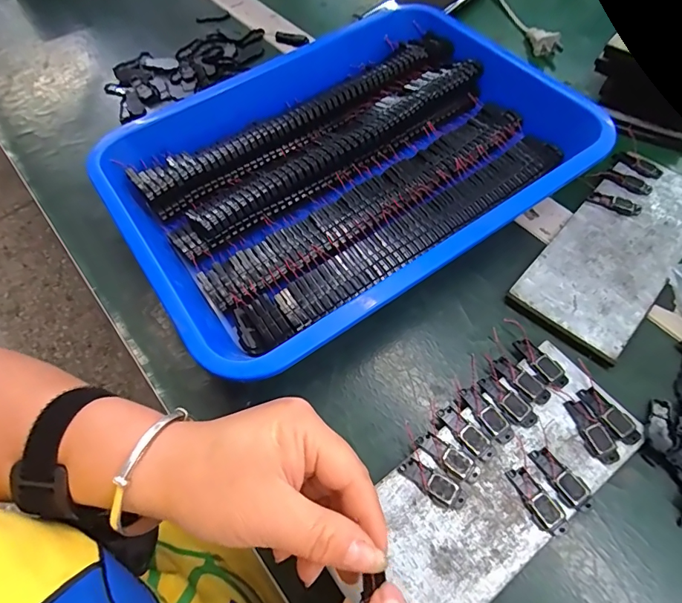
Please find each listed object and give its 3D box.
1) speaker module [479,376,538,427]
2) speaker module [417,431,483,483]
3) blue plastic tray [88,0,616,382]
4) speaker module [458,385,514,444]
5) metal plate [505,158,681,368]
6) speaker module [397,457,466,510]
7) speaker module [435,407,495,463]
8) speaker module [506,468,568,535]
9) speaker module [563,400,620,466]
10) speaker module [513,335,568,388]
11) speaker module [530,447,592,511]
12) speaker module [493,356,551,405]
[{"bbox_3d":[0.104,0.063,0.276,0.014,0.004,0.039,-37,65,-18],"label":"speaker module"},{"bbox_3d":[0.064,0.092,0.260,0.039,0.004,0.014,36,67,21],"label":"speaker module"},{"bbox_3d":[0.015,-0.120,0.368,0.377,0.048,0.262,-32,64,-16],"label":"blue plastic tray"},{"bbox_3d":[0.090,0.069,0.272,0.013,0.005,0.039,-31,63,-15],"label":"speaker module"},{"bbox_3d":[0.213,-0.045,0.334,0.080,0.006,0.196,37,68,21],"label":"metal plate"},{"bbox_3d":[0.052,0.105,0.253,0.039,0.006,0.015,29,65,18],"label":"speaker module"},{"bbox_3d":[0.076,0.080,0.267,0.013,0.005,0.039,-38,65,-18],"label":"speaker module"},{"bbox_3d":[0.110,0.112,0.247,0.016,0.005,0.038,-26,62,-13],"label":"speaker module"},{"bbox_3d":[0.152,0.078,0.266,0.015,0.004,0.039,-15,60,-7],"label":"speaker module"},{"bbox_3d":[0.131,0.039,0.288,0.016,0.006,0.038,-27,62,-13],"label":"speaker module"},{"bbox_3d":[0.128,0.101,0.253,0.016,0.005,0.038,-30,63,-14],"label":"speaker module"},{"bbox_3d":[0.115,0.051,0.281,0.038,0.004,0.015,38,68,21],"label":"speaker module"}]

